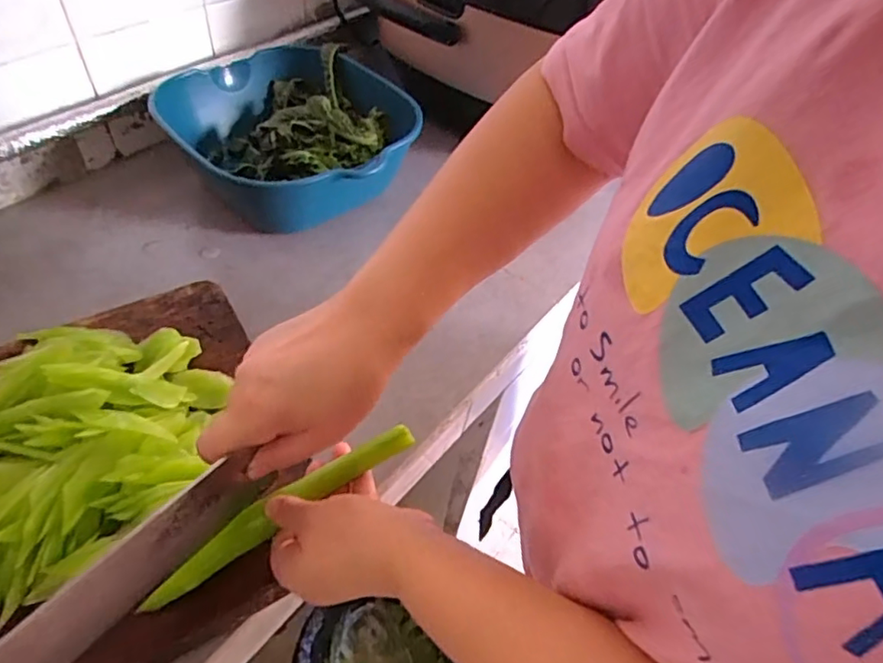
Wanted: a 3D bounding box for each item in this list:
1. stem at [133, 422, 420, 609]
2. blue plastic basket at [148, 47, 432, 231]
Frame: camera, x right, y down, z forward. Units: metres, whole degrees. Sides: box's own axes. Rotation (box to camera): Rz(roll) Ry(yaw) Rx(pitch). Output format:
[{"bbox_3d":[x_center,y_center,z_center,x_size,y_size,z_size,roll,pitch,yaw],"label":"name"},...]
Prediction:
[{"bbox_3d":[-0.103,0.115,0.385,0.189,0.019,0.023,-29,54,-17],"label":"stem"},{"bbox_3d":[-0.166,-0.215,0.679,0.241,0.104,0.265,-31,60,-30],"label":"blue plastic basket"}]

